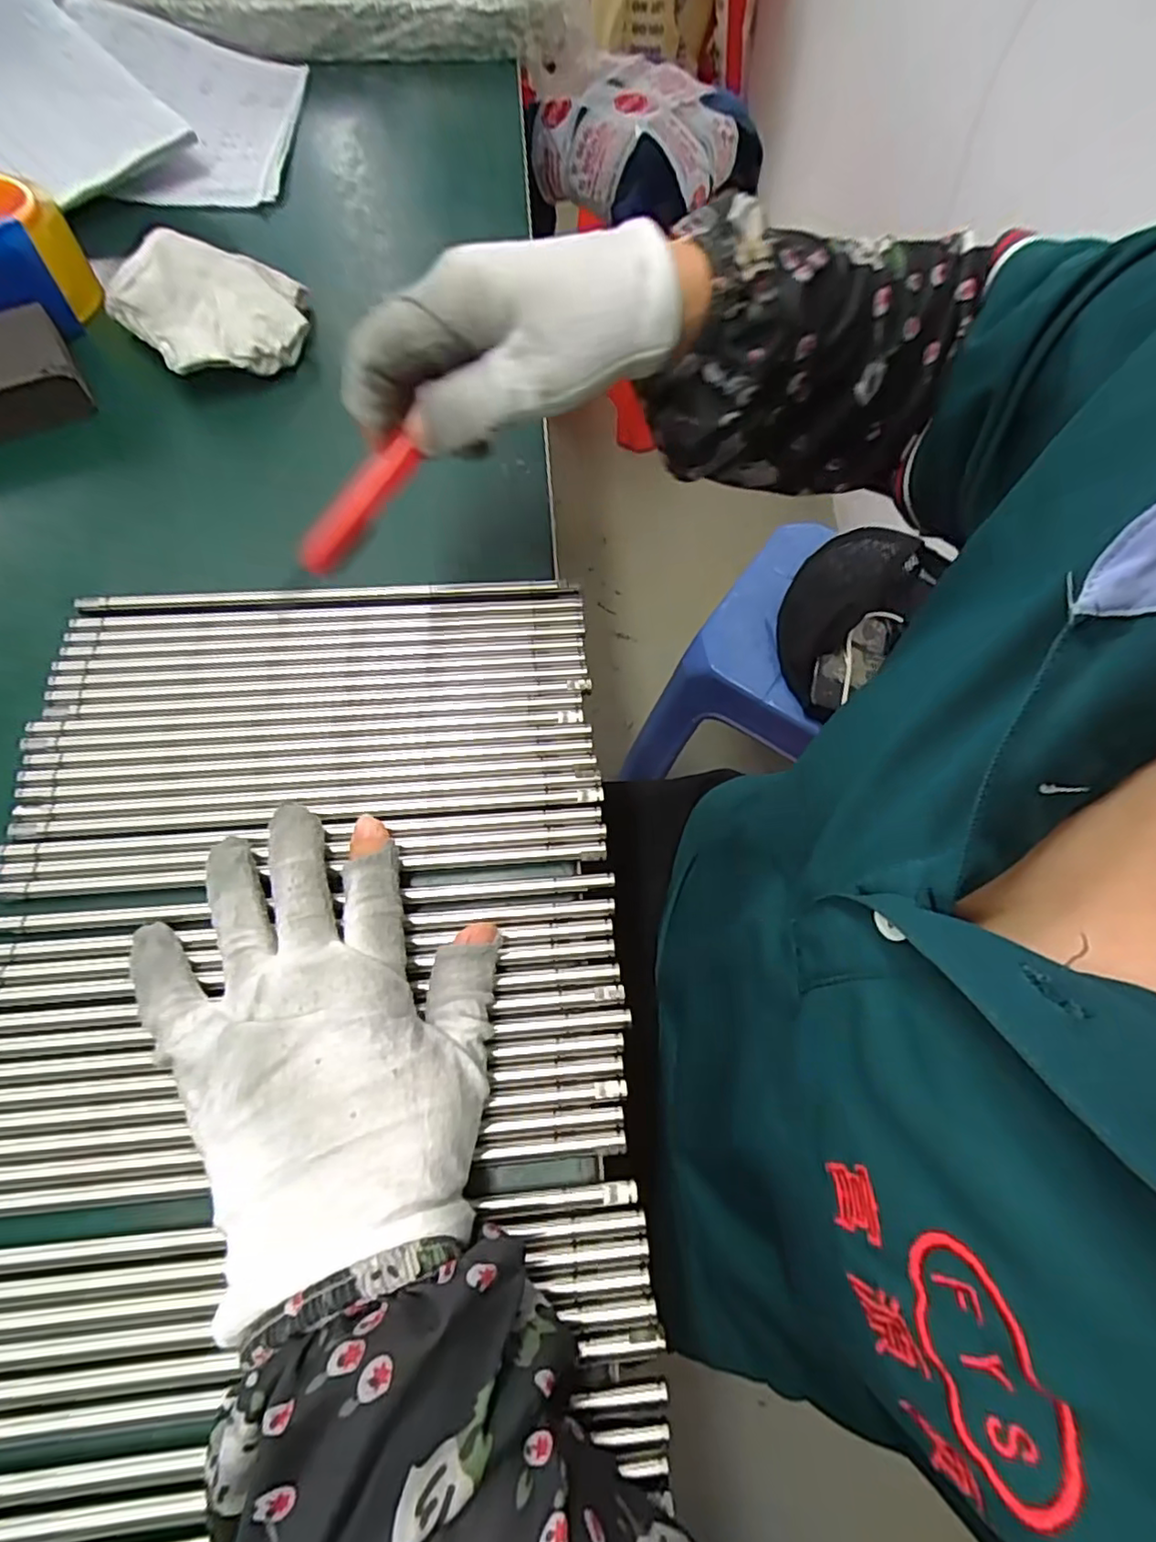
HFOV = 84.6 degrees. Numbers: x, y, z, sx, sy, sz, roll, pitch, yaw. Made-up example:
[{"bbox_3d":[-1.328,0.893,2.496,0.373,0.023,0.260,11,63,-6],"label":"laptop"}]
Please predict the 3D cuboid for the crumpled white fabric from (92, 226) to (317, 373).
[{"bbox_3d":[-0.220,-0.280,0.381,0.109,0.033,0.103,-23,66,-13],"label":"crumpled white fabric"}]

